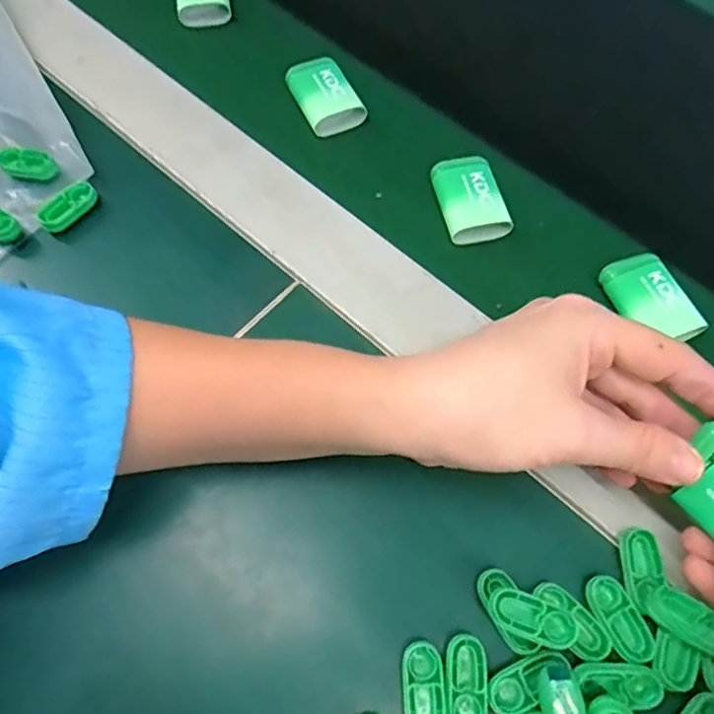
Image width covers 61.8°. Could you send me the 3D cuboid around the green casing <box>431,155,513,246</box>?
[{"bbox_3d":[0.062,-0.088,0.337,0.036,0.018,0.050,-14,69,-8],"label":"green casing"}]

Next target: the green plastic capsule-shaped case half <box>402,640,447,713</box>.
[{"bbox_3d":[0.026,0.129,0.229,0.015,0.004,0.034,-2,68,-3],"label":"green plastic capsule-shaped case half"}]

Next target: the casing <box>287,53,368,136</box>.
[{"bbox_3d":[-0.021,-0.163,0.371,0.037,0.017,0.049,-21,70,-10],"label":"casing"}]

